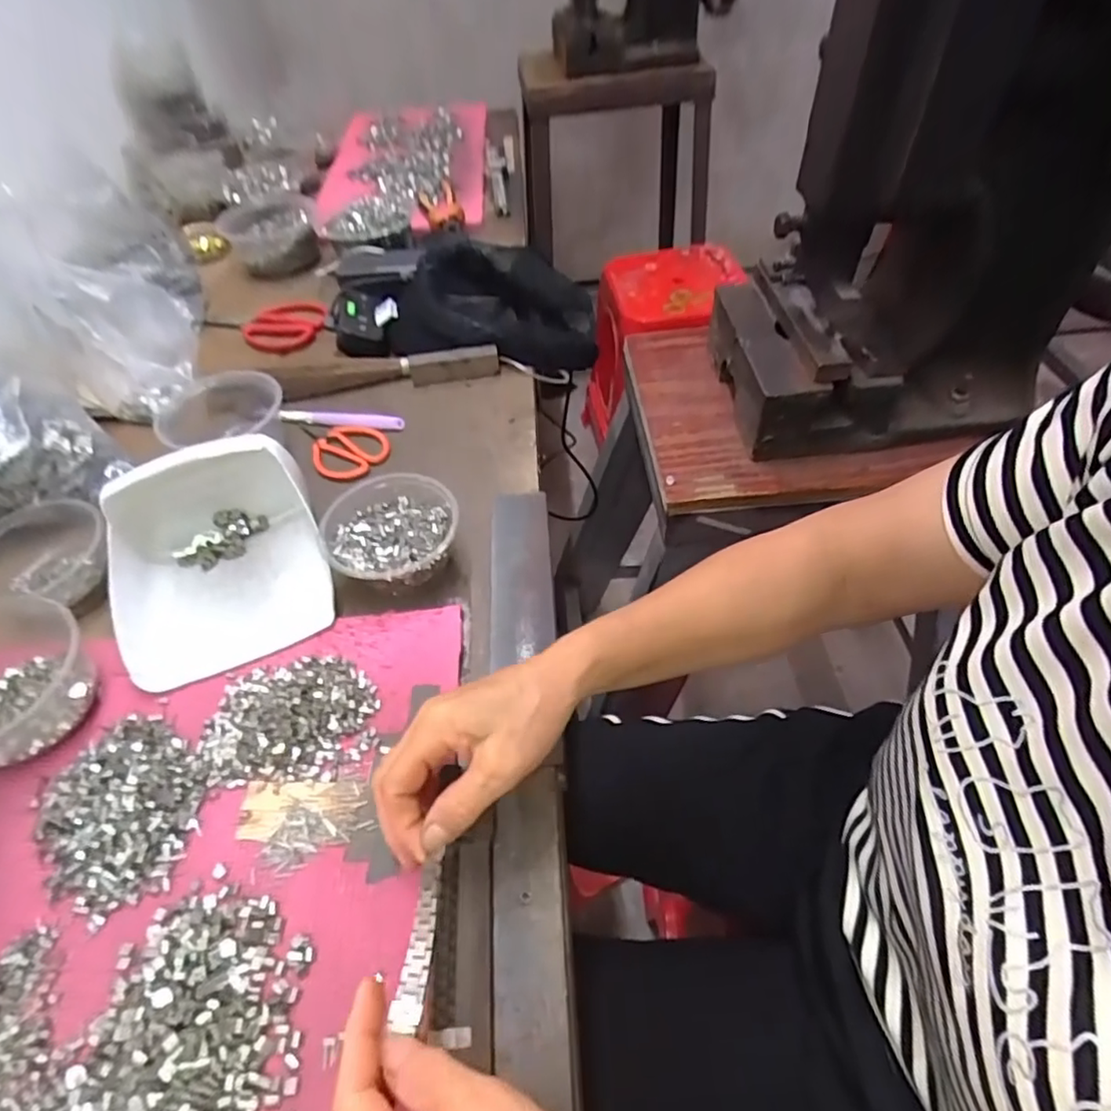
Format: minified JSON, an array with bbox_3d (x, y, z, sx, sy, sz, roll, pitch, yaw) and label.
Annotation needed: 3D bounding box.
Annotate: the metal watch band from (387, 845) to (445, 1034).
[{"bbox_3d":[-0.064,0.183,0.298,0.013,0.005,0.067,2,51,4],"label":"metal watch band"}]

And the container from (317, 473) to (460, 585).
[{"bbox_3d":[-0.131,-0.012,0.504,0.103,0.051,0.096,-1,50,1],"label":"container"}]

